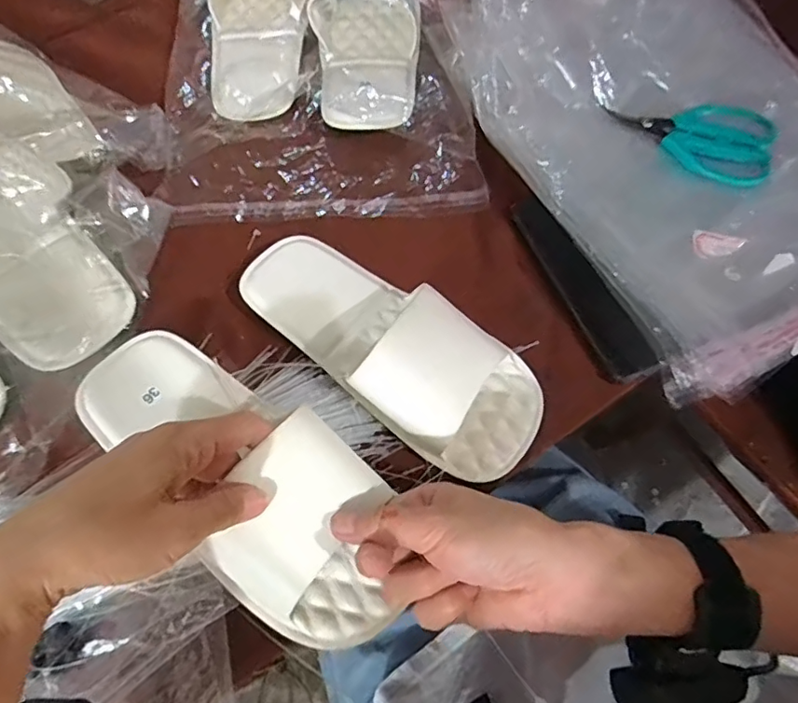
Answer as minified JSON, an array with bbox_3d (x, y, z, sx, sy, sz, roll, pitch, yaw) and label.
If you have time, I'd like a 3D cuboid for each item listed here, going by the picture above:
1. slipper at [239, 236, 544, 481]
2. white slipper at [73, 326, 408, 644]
[{"bbox_3d":[-0.009,-0.007,0.382,0.229,0.051,0.092,34,70,14],"label":"slipper"},{"bbox_3d":[-0.092,0.063,0.319,0.232,0.045,0.097,40,72,18],"label":"white slipper"}]

